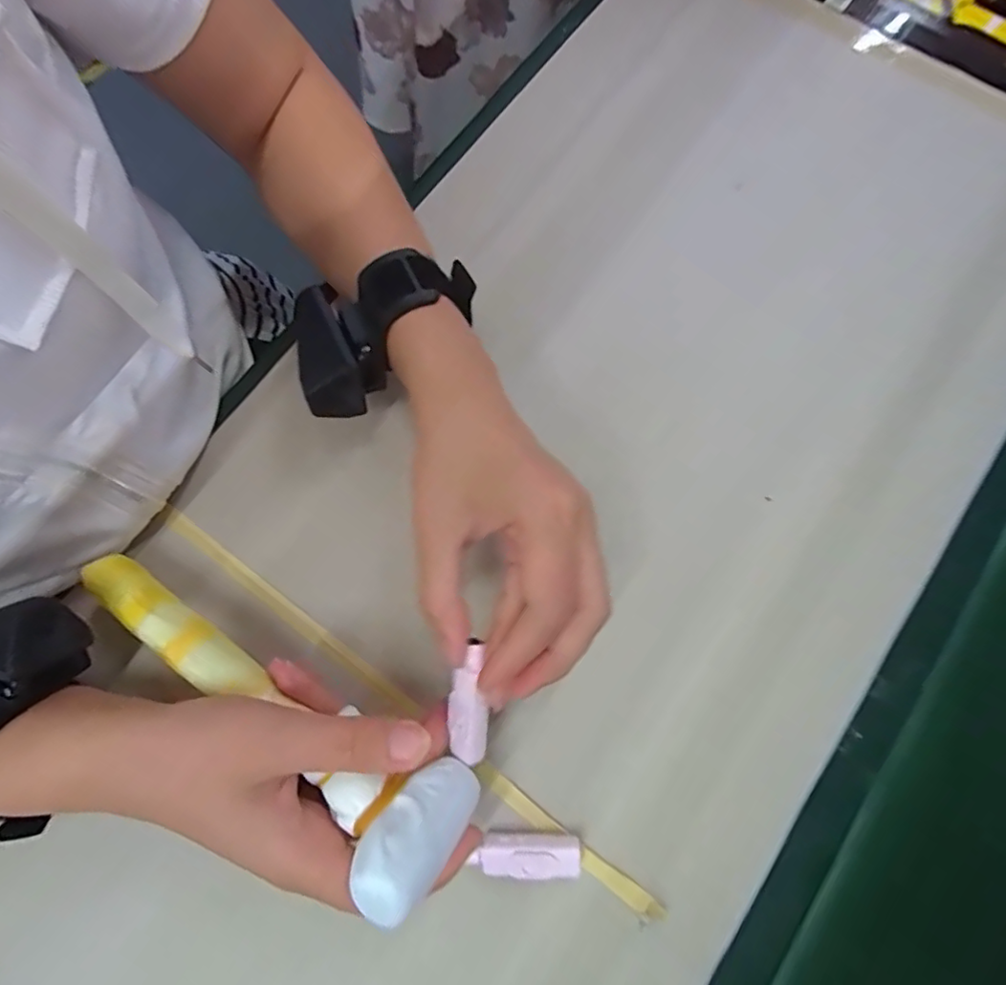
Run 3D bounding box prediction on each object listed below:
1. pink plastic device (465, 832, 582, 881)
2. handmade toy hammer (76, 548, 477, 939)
[{"bbox_3d":[0.011,0.173,0.269,0.049,0.014,0.019,-2,77,1],"label":"pink plastic device"},{"bbox_3d":[-0.109,0.087,0.247,0.210,0.045,0.046,32,77,15],"label":"handmade toy hammer"}]

